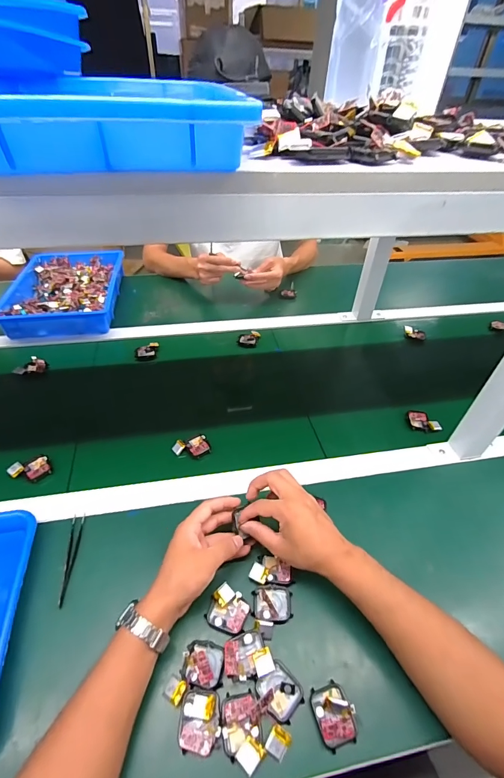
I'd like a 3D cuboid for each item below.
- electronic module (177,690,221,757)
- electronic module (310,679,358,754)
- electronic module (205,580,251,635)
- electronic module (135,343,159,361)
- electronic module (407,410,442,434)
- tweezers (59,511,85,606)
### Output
[{"bbox_3d":[-0.052,0.330,0.347,0.042,0.014,0.045,3,44,0],"label":"electronic module"},{"bbox_3d":[0.084,0.329,0.353,0.038,0.016,0.047,-12,45,-15],"label":"electronic module"},{"bbox_3d":[-0.027,0.261,0.415,0.046,0.013,0.043,17,45,15],"label":"electronic module"},{"bbox_3d":[-0.231,-0.082,0.770,0.049,0.015,0.043,-9,45,-12],"label":"electronic module"},{"bbox_3d":[0.320,0.060,0.650,0.059,0.009,0.044,16,45,14],"label":"electronic module"},{"bbox_3d":[-0.236,0.220,0.459,0.015,0.005,0.113,8,45,-20],"label":"tweezers"}]

